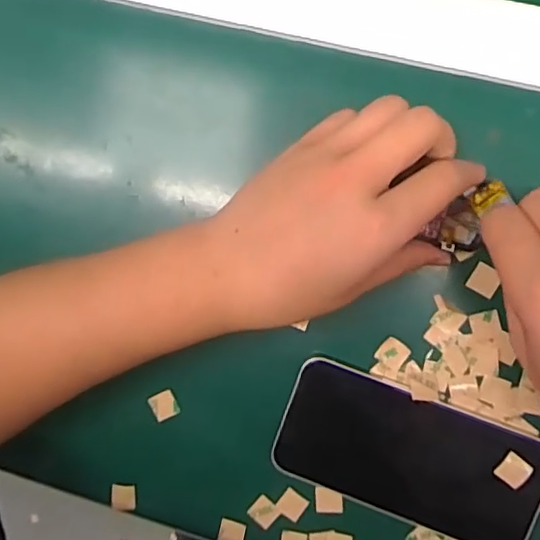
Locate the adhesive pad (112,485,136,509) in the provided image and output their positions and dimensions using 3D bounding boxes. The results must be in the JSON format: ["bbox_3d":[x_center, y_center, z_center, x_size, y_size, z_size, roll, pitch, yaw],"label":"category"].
[{"bbox_3d":[-0.091,0.141,0.356,0.014,0.004,0.015,0,89,-6],"label":"adhesive pad"}]

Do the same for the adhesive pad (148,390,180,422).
[{"bbox_3d":[-0.064,0.083,0.346,0.015,0.004,0.016,-24,89,10],"label":"adhesive pad"}]

